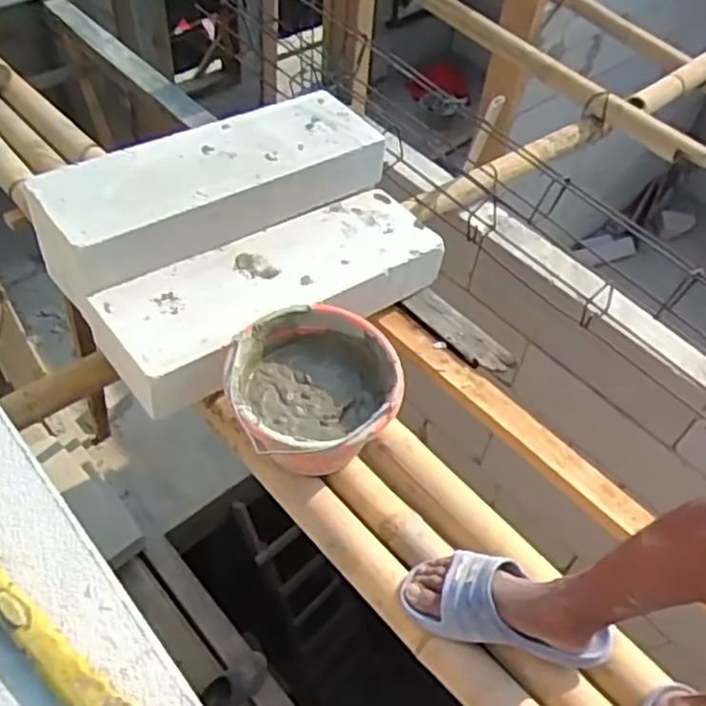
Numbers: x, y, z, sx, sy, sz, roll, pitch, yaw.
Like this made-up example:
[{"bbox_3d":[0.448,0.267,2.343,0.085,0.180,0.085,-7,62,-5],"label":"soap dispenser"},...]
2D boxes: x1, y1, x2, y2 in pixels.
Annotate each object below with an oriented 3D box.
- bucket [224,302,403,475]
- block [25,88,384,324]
[{"bbox_3d":[-0.059,0.074,1.042,0.230,0.164,0.224,3,52,-3],"label":"bucket"},{"bbox_3d":[-0.237,-0.297,1.238,0.610,0.117,0.217,-27,59,-24],"label":"block"}]

